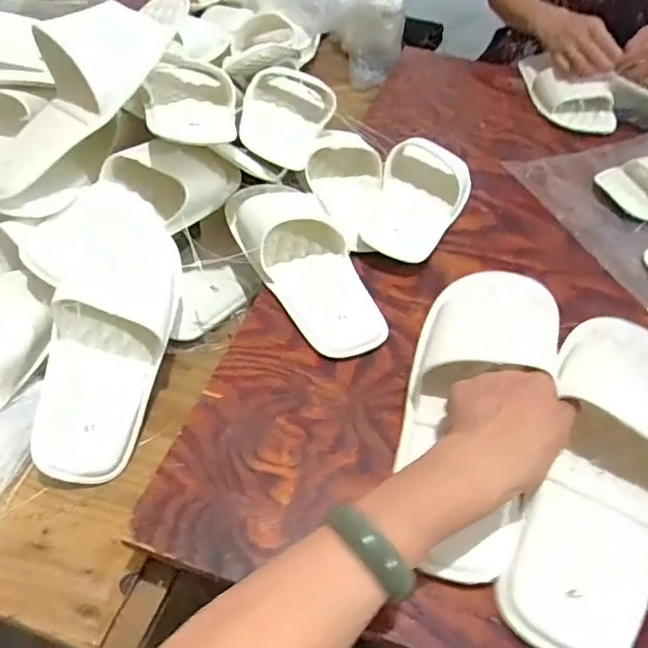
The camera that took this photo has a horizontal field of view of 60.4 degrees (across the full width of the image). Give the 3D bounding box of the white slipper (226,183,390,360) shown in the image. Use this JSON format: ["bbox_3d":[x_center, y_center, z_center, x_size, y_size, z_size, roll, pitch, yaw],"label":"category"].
[{"bbox_3d":[-0.018,-0.071,0.535,0.099,0.048,0.231,-17,53,-20],"label":"white slipper"}]

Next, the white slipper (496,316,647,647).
[{"bbox_3d":[0.201,0.096,0.384,0.093,0.052,0.253,23,66,14],"label":"white slipper"}]

